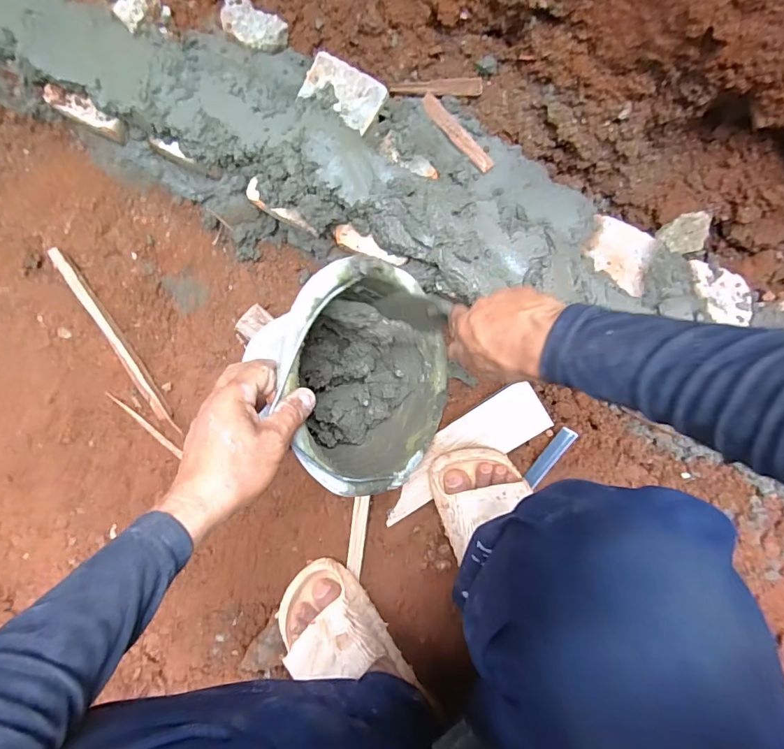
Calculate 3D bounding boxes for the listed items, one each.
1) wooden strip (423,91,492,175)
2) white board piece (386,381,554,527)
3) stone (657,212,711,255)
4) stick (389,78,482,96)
[{"bbox_3d":[0.086,-0.320,0.588,0.022,0.009,0.127,-42,91,2],"label":"wooden strip"},{"bbox_3d":[0.092,0.107,0.607,0.257,0.011,0.075,-33,91,1],"label":"white board piece"},{"bbox_3d":[0.394,-0.190,0.600,0.058,0.026,0.048,-5,92,1],"label":"stone"},{"bbox_3d":[0.058,-0.380,0.588,0.125,0.009,0.021,14,92,23],"label":"stick"}]

